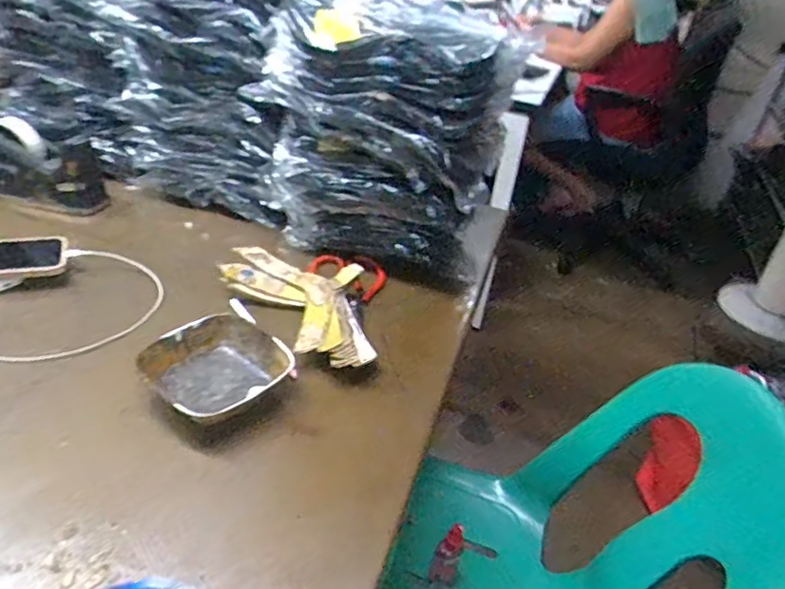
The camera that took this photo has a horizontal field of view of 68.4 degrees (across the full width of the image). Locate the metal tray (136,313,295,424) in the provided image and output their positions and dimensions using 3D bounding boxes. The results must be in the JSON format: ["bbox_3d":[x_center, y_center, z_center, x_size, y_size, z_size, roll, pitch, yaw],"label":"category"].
[{"bbox_3d":[-0.181,0.076,0.592,0.130,0.040,0.120,-24,44,-38],"label":"metal tray"}]

